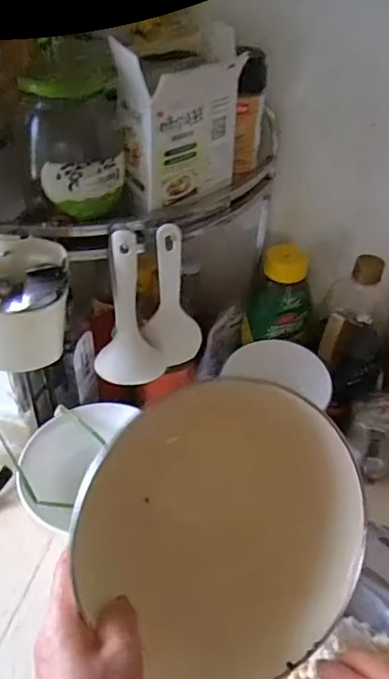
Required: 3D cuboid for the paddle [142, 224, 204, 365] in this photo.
[{"bbox_3d":[-0.022,-0.039,0.553,0.064,0.168,0.013,-11,44,-15],"label":"paddle"}]

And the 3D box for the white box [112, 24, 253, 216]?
[{"bbox_3d":[-0.014,-0.203,0.503,0.060,0.140,0.116,34,51,30],"label":"white box"}]

